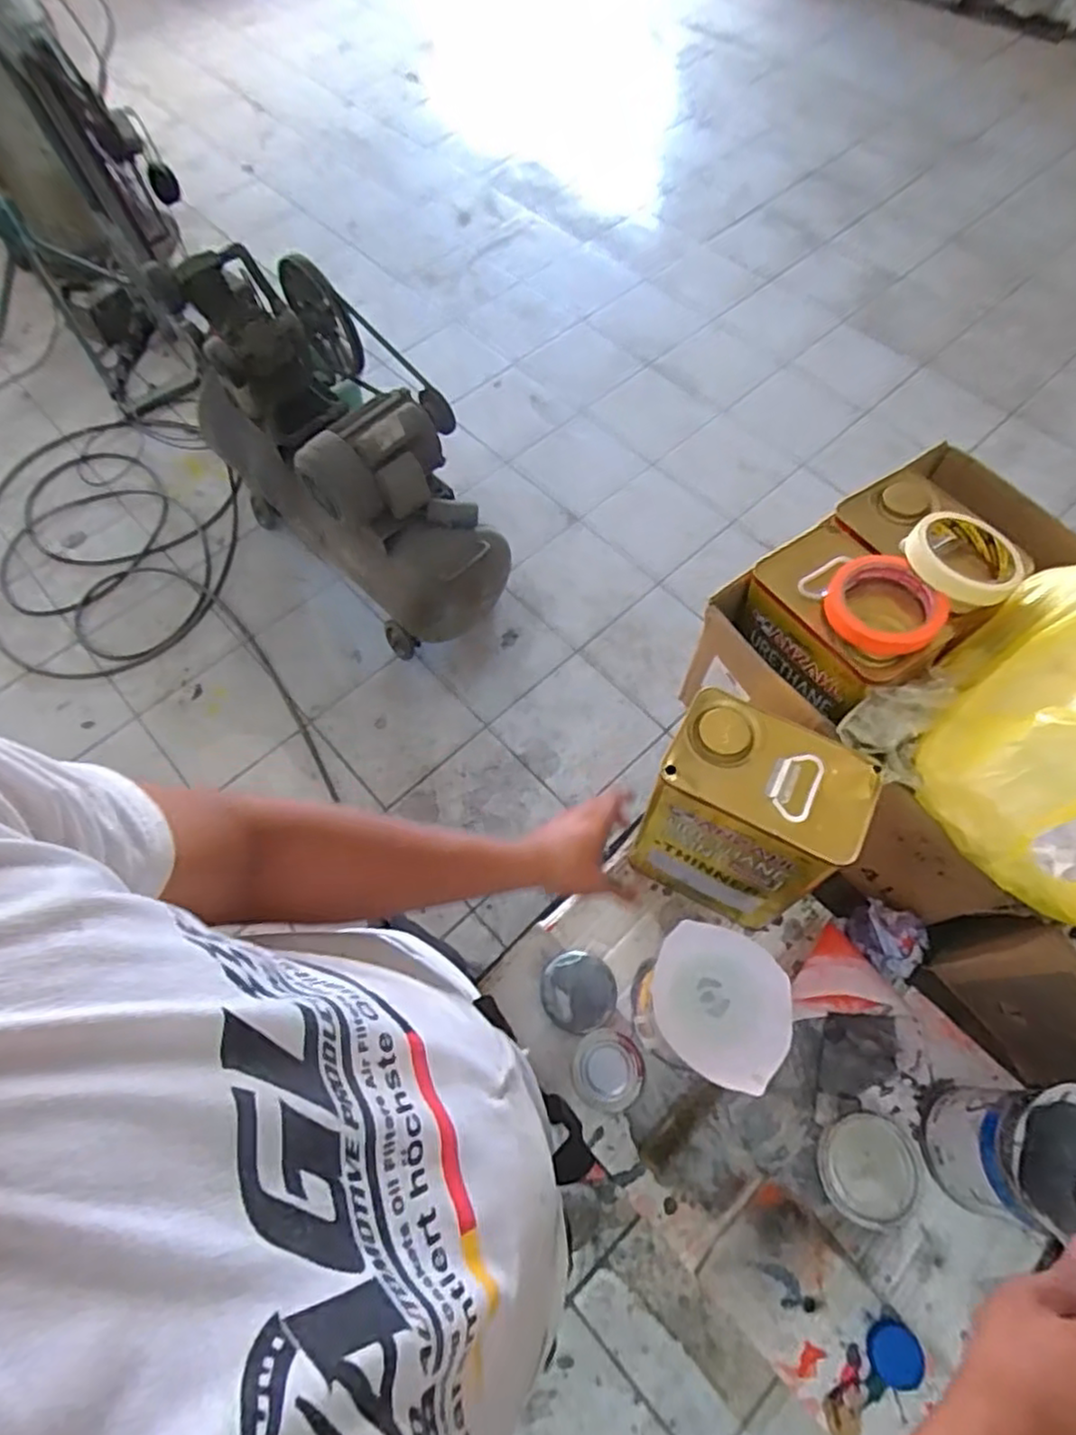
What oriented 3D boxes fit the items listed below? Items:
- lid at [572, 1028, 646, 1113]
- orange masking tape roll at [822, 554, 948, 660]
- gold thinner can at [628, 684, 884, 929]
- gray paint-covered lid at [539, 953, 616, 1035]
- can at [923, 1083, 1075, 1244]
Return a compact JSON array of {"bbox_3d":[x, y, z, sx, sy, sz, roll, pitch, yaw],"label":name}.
[{"bbox_3d":[0.063,0.321,0.624,0.065,0.009,0.064,-6,65,13],"label":"lid"},{"bbox_3d":[0.310,-0.099,0.618,0.098,0.034,0.091,-1,63,1],"label":"orange masking tape roll"},{"bbox_3d":[0.192,0.098,0.663,0.157,0.221,0.106,27,67,14],"label":"gold thinner can"},{"bbox_3d":[0.043,0.289,0.722,0.078,0.012,0.078,2,76,-8],"label":"gray paint-covered lid"},{"bbox_3d":[0.428,0.375,0.592,0.122,0.146,0.104,-5,63,-1],"label":"can"}]

